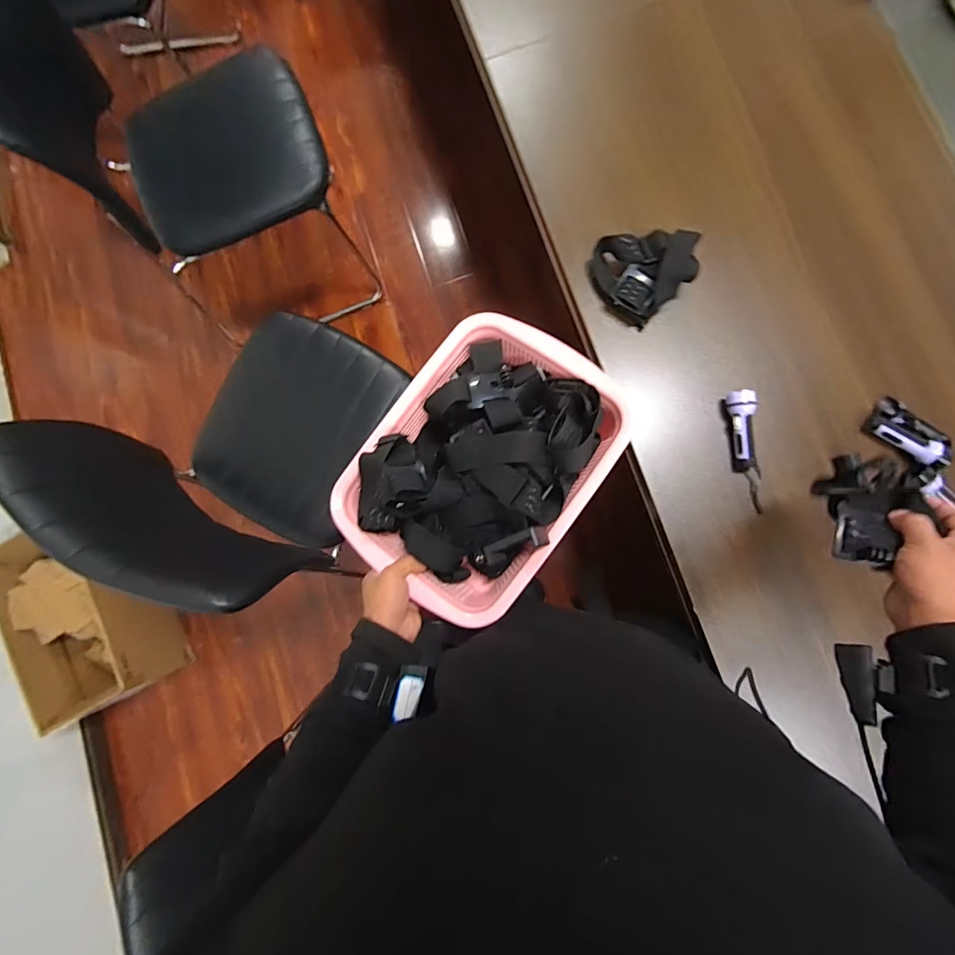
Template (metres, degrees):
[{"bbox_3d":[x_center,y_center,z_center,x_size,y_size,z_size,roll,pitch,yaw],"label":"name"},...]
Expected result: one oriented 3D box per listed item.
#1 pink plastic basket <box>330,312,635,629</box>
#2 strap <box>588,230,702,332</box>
[{"bbox_3d":[0.002,-0.019,0.569,0.260,0.098,0.344,35,83,5],"label":"pink plastic basket"},{"bbox_3d":[0.233,-0.300,0.652,0.115,0.071,0.124,-42,85,-7],"label":"strap"}]

